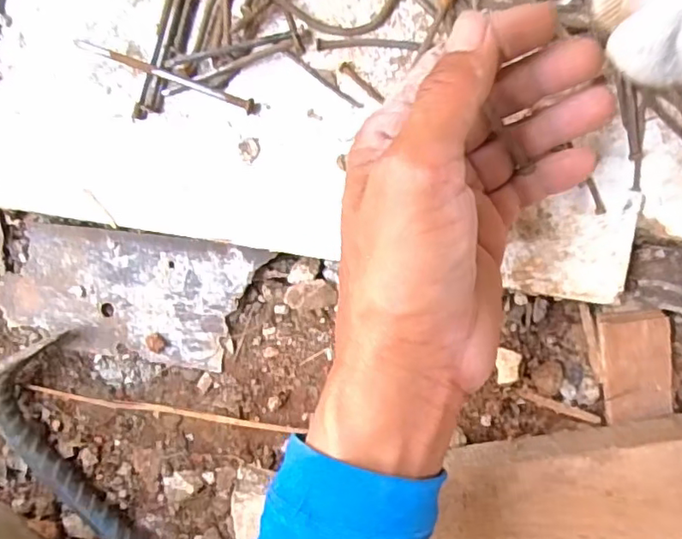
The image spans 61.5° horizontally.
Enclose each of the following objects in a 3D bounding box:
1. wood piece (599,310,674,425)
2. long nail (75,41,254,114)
[{"bbox_3d":[0.165,0.054,0.320,0.036,0.011,0.060,-9,94,8],"label":"wood piece"},{"bbox_3d":[-0.089,-0.100,0.294,0.093,0.013,0.006,22,98,4],"label":"long nail"}]

